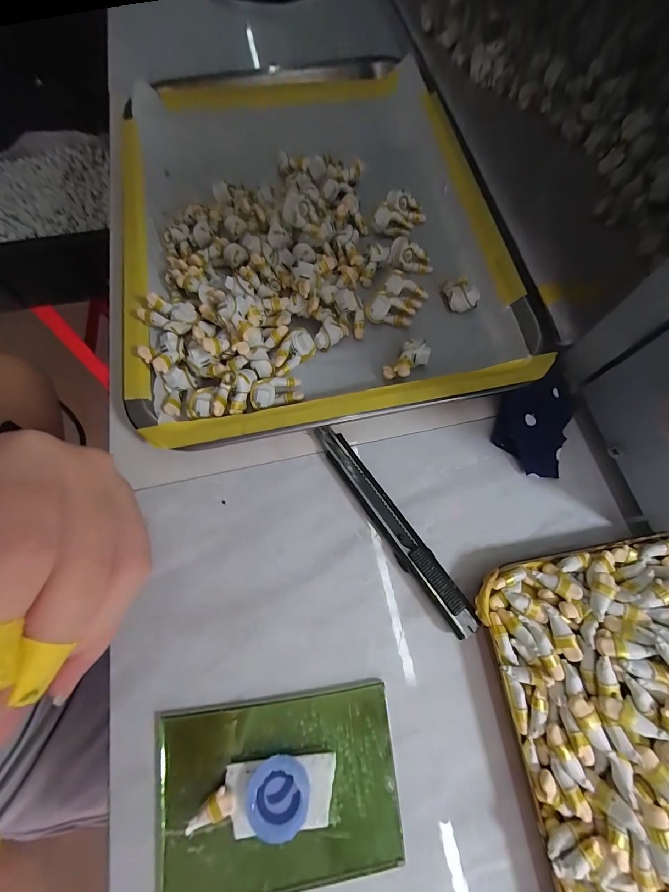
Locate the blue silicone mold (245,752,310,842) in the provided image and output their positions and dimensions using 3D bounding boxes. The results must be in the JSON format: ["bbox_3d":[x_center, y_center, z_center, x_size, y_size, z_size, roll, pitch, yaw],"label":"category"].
[{"bbox_3d":[-0.024,0.150,0.144,0.026,0.008,0.028,0,70,-1],"label":"blue silicone mold"}]

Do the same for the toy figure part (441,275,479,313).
[{"bbox_3d":[0.086,-0.105,0.233,0.018,0.018,0.024,-14,71,-5],"label":"toy figure part"}]

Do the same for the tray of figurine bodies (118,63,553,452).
[{"bbox_3d":[-0.028,-0.190,0.263,0.265,0.037,0.383,-12,70,-5],"label":"tray of figurine bodies"}]

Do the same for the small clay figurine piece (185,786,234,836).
[{"bbox_3d":[-0.052,0.154,0.142,0.021,0.007,0.010,-34,74,-13],"label":"small clay figurine piece"}]

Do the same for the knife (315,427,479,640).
[{"bbox_3d":[0.030,0.041,0.187,0.016,0.012,0.130,-33,74,-12],"label":"knife"}]

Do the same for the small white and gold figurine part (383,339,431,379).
[{"bbox_3d":[0.045,-0.053,0.212,0.030,0.015,0.016,-39,75,-14],"label":"small white and gold figurine part"}]

